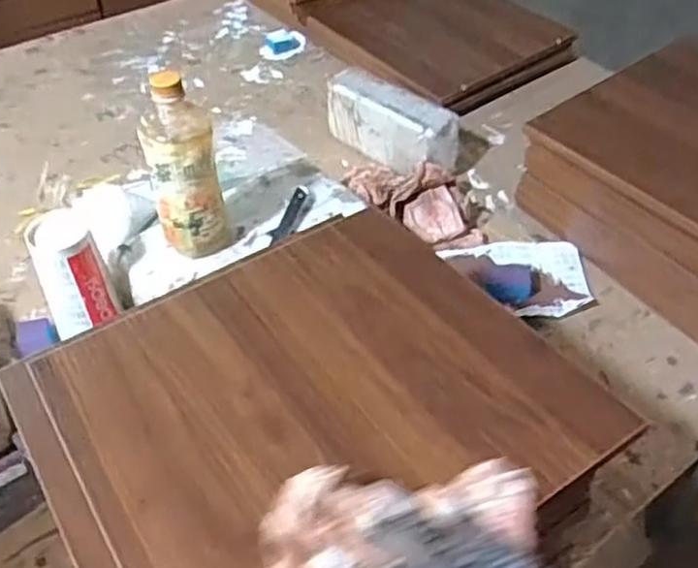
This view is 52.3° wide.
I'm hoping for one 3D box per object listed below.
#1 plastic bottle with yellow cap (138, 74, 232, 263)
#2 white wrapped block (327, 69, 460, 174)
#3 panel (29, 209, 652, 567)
[{"bbox_3d":[-0.169,-0.116,0.737,0.073,0.193,0.057,-17,49,-15],"label":"plastic bottle with yellow cap"},{"bbox_3d":[0.062,-0.228,1.034,0.214,0.097,0.065,30,53,26],"label":"white wrapped block"},{"bbox_3d":[-0.025,0.077,0.514,0.326,0.009,0.316,-26,46,-23],"label":"panel"}]

